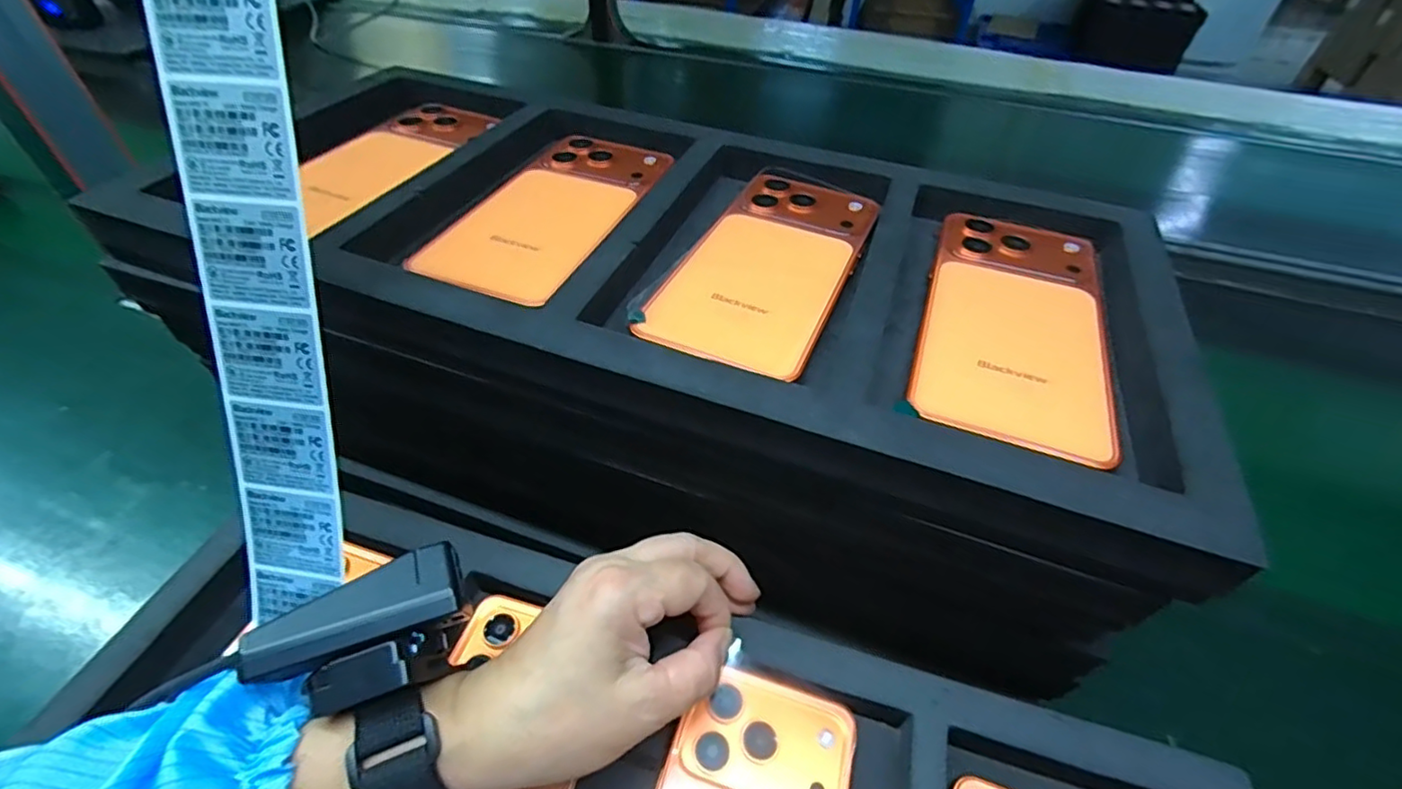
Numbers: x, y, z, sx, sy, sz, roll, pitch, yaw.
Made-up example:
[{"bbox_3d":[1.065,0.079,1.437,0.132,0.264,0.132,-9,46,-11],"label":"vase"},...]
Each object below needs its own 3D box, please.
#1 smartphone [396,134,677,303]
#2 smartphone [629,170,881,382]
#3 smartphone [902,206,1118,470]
[{"bbox_3d":[-0.079,-0.099,0.318,0.074,0.014,0.148,16,47,12],"label":"smartphone"},{"bbox_3d":[0.034,-0.066,0.289,0.075,0.006,0.156,20,48,16],"label":"smartphone"},{"bbox_3d":[0.140,-0.035,0.264,0.075,0.006,0.154,17,48,13],"label":"smartphone"}]

